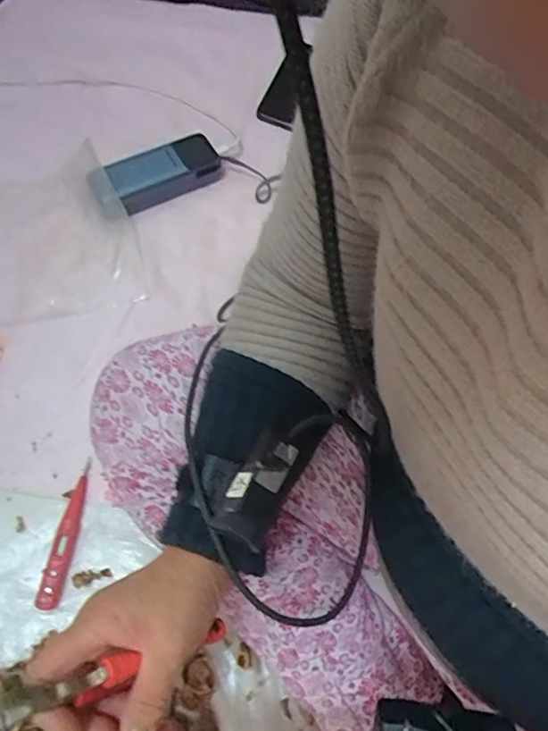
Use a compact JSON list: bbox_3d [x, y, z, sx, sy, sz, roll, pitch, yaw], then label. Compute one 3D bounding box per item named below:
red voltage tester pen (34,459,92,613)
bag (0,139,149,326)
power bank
[{"bbox_3d":[-0.189,0.150,0.475,0.020,0.009,0.131,8,62,0],"label":"red voltage tester pen"},{"bbox_3d":[-0.283,-0.133,0.586,0.236,0.032,0.190,-14,75,-8],"label":"bag"},{"bbox_3d":[-0.142,-0.229,0.632,0.164,0.042,0.066,-36,73,-19],"label":"power bank"}]

